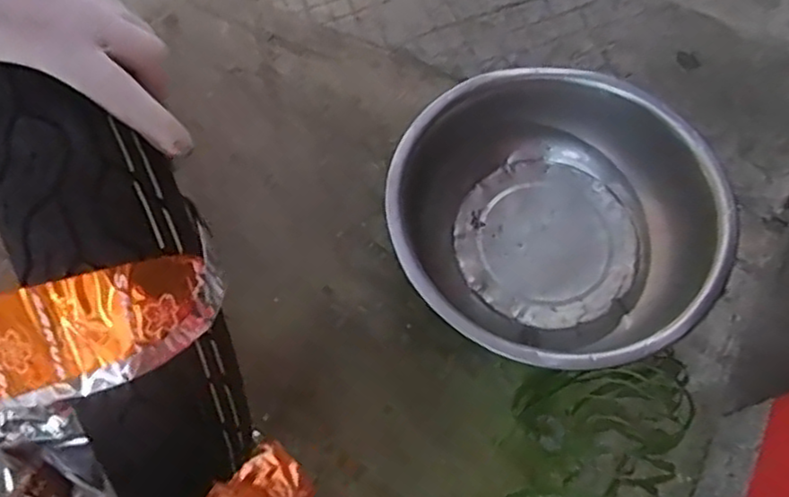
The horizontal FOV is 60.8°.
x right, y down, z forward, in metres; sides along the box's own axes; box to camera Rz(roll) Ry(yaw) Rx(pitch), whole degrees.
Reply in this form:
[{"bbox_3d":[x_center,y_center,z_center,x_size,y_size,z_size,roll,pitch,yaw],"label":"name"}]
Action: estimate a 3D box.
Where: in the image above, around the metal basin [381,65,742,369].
[{"bbox_3d":[0.173,-0.029,0.751,0.339,0.128,0.346,3,64,-7],"label":"metal basin"}]

